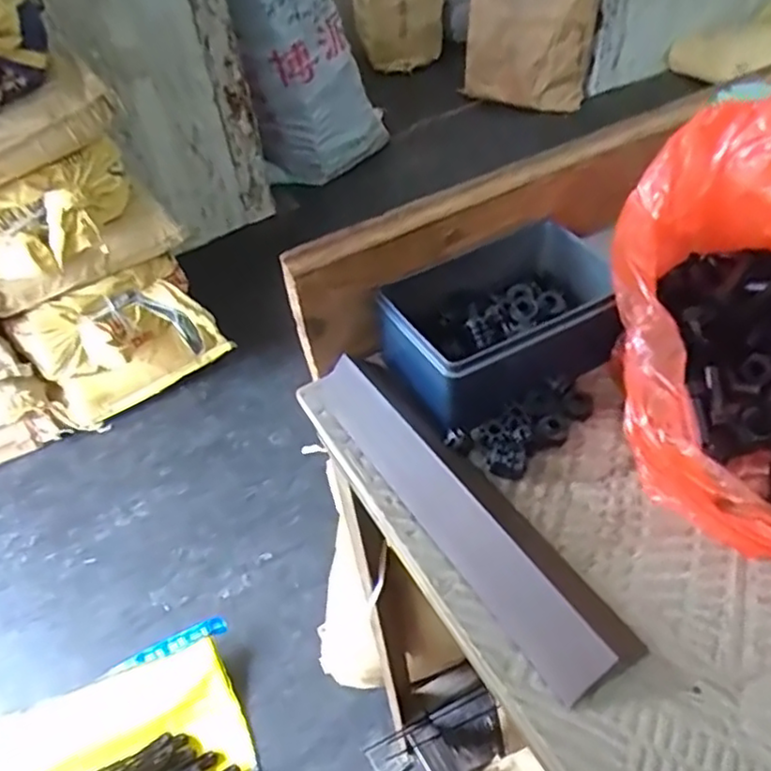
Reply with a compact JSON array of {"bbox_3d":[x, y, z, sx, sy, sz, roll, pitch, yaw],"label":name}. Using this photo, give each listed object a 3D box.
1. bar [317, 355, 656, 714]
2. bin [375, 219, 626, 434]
[{"bbox_3d":[0.037,0.059,0.381,0.049,0.025,0.245,-27,49,-19],"label":"bar"},{"bbox_3d":[0.087,-0.047,0.440,0.178,0.051,0.115,-25,48,-16],"label":"bin"}]

